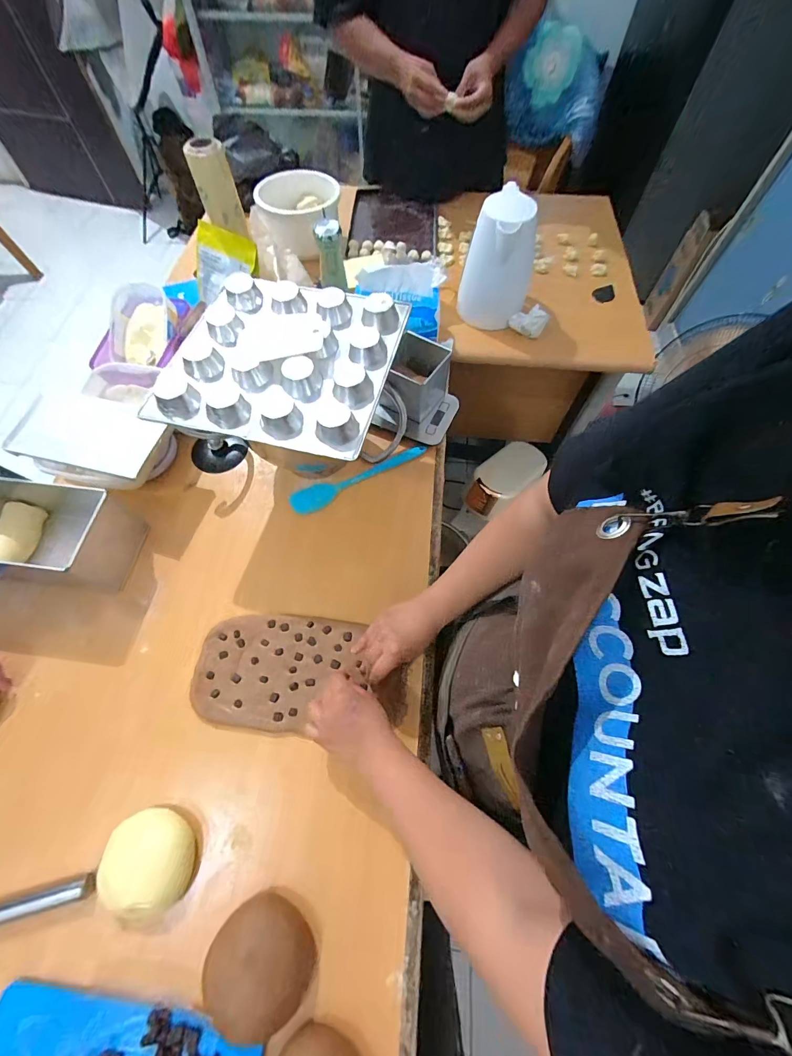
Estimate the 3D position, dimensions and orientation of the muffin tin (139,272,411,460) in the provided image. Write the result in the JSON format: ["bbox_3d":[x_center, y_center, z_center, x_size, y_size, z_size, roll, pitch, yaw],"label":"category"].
[{"bbox_3d":[-0.161,-0.242,0.549,0.300,0.051,0.284,13,64,6],"label":"muffin tin"}]

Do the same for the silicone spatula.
[{"bbox_3d":[-0.065,-0.091,0.715,0.268,0.022,0.038,-24,66,-12],"label":"silicone spatula"}]

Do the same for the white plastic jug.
[{"bbox_3d":[0.229,-0.568,0.824,0.114,0.211,0.129,37,69,16],"label":"white plastic jug"}]

